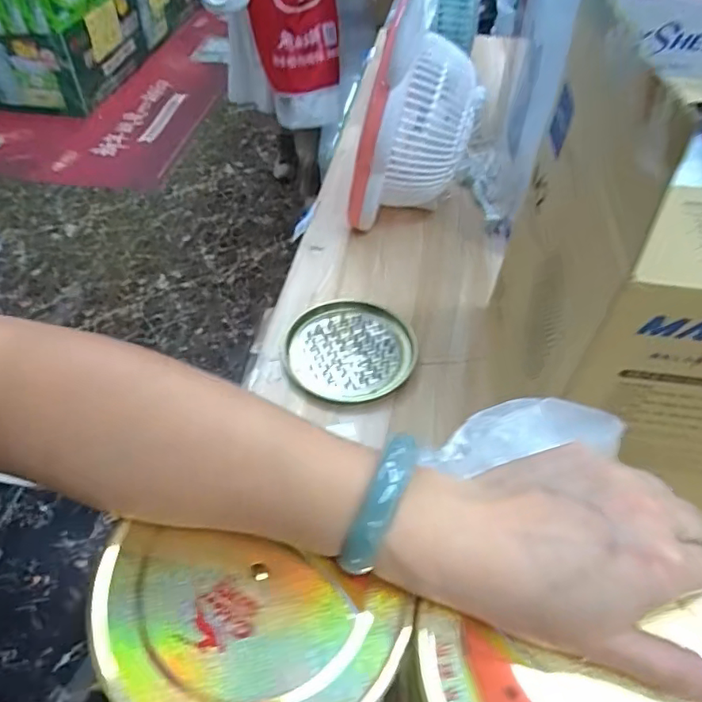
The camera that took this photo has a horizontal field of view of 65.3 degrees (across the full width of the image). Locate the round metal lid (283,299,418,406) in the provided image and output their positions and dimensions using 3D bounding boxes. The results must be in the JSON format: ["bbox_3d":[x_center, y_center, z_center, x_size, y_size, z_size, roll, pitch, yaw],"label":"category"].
[{"bbox_3d":[-0.002,-0.002,0.610,0.141,0.024,0.130,1,48,-1],"label":"round metal lid"}]

